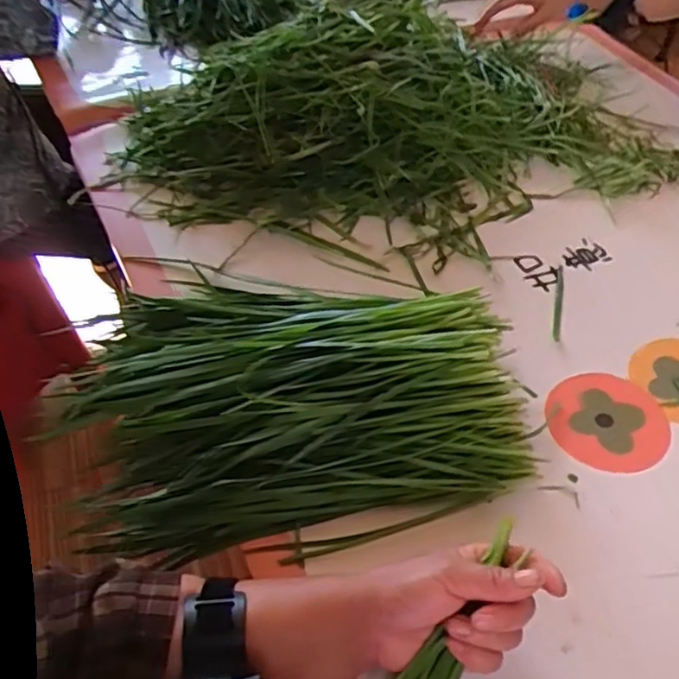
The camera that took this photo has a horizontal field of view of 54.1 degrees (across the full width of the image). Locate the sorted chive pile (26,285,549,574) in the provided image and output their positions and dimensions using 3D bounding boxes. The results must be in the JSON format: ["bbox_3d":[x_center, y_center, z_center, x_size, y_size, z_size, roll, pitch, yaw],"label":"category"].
[{"bbox_3d":[-0.043,0.025,0.518,0.338,0.071,0.257,-6,50,-8],"label":"sorted chive pile"}]

